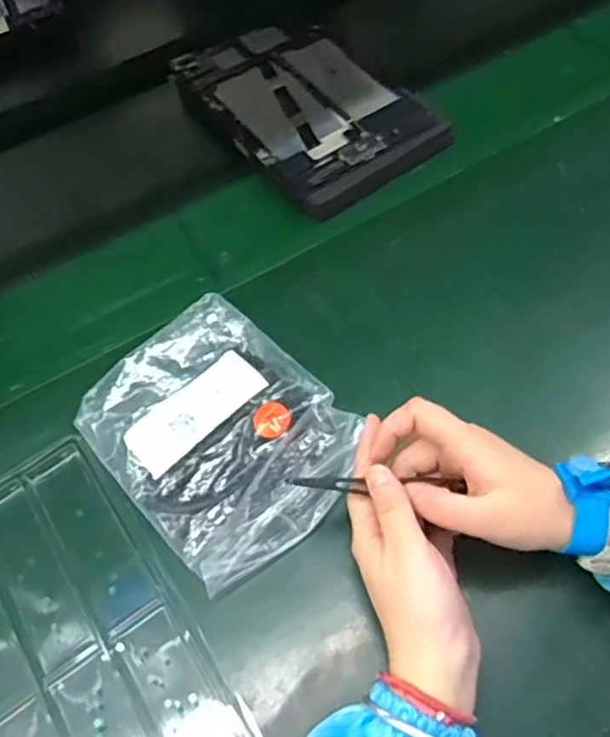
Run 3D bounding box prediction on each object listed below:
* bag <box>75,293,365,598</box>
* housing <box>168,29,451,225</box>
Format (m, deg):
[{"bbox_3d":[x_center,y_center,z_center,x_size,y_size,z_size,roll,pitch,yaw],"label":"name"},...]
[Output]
[{"bbox_3d":[-0.054,0.041,0.418,0.140,0.028,0.170,-40,65,-17],"label":"bag"},{"bbox_3d":[0.001,-0.249,0.584,0.155,0.028,0.254,-32,62,-14],"label":"housing"}]

